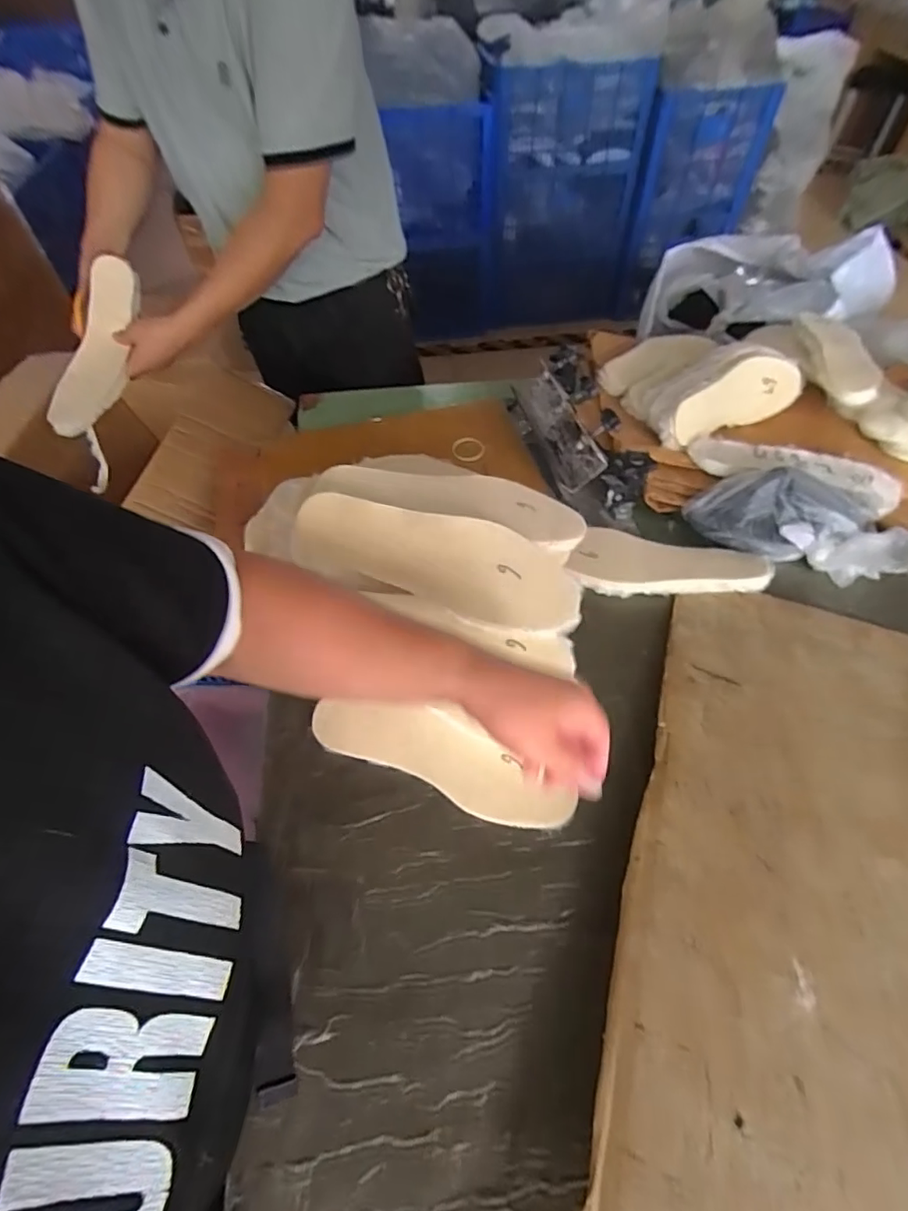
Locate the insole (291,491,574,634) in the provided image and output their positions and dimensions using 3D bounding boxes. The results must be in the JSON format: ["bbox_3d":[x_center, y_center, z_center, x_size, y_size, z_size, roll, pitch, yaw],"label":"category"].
[{"bbox_3d":[-0.016,-0.038,0.535,0.273,0.024,0.095,10,82,-2],"label":"insole"}]

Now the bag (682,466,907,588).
[{"bbox_3d":[0.432,-0.106,0.705,0.252,0.094,0.088,20,57,15],"label":"bag"}]

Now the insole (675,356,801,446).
[{"bbox_3d":[0.413,-0.305,0.817,0.267,0.092,0.027,-20,27,-26],"label":"insole"}]

